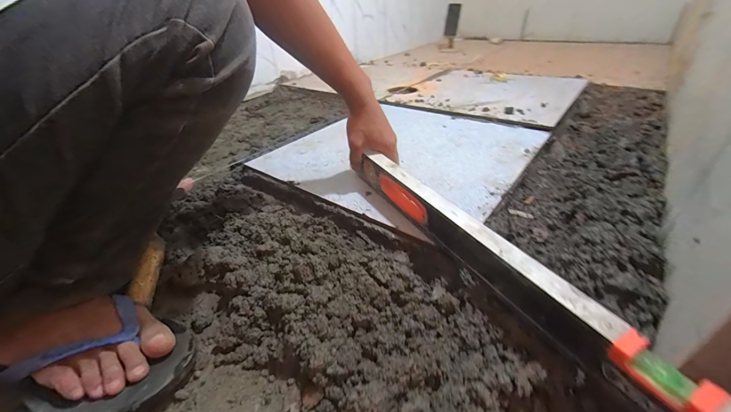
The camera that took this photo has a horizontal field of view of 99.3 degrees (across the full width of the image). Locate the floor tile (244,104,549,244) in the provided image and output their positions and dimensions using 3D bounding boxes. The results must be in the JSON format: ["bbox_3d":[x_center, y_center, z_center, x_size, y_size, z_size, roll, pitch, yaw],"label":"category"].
[{"bbox_3d":[0.073,-0.125,0.700,0.505,0.015,0.482,22,42,32],"label":"floor tile"}]

